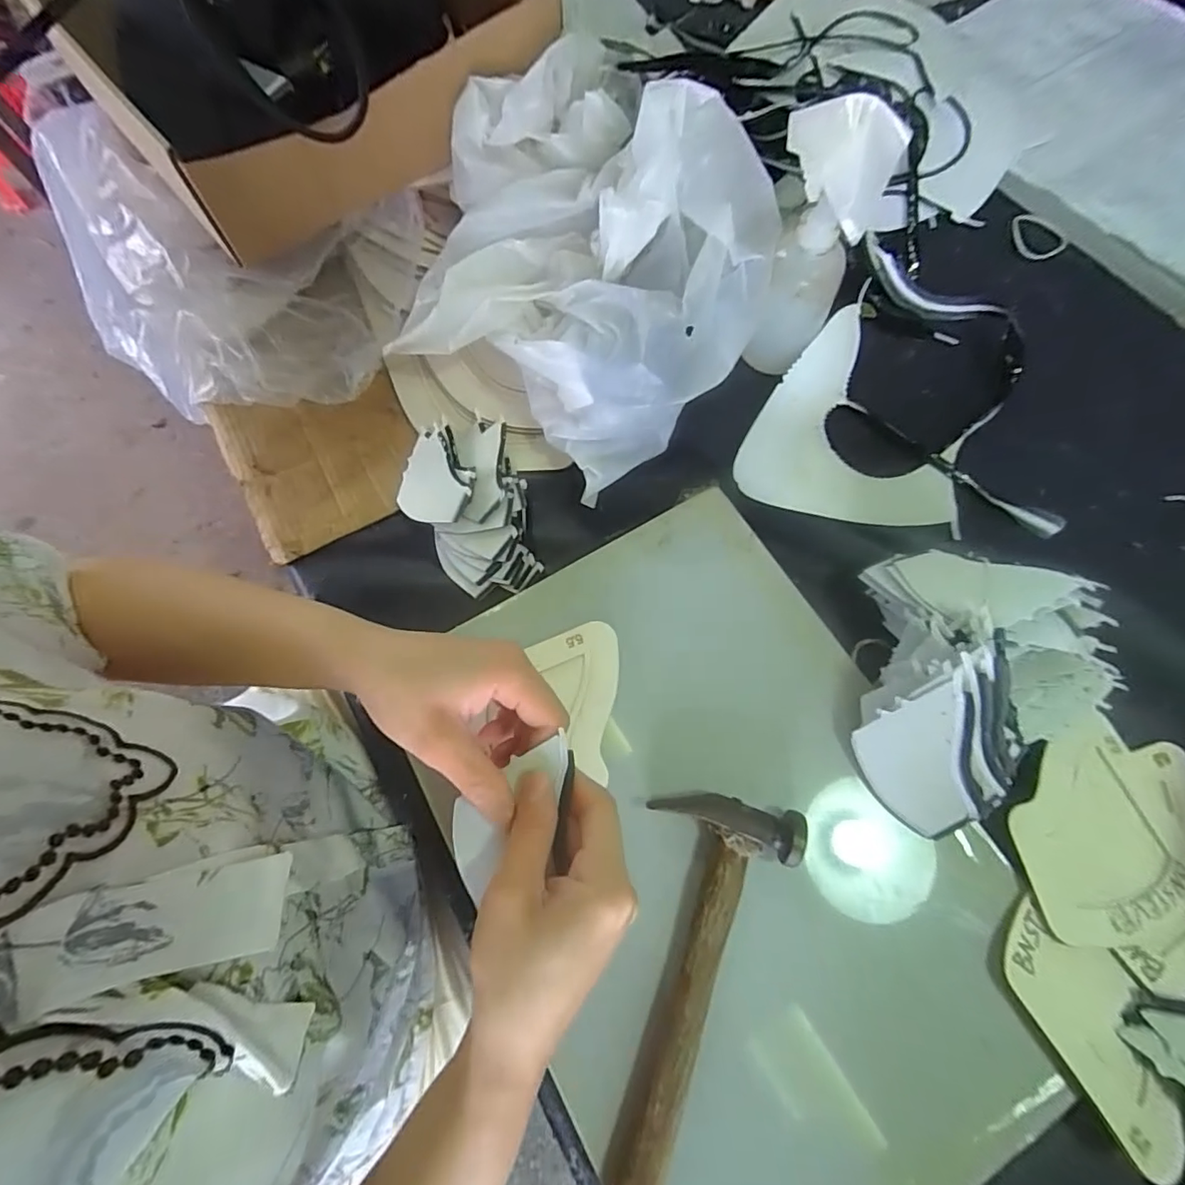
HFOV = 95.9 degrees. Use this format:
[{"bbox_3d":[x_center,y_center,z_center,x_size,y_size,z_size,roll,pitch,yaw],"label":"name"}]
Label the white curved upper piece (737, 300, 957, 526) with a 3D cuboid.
[{"bbox_3d":[0.219,-0.141,0.434,0.166,0.026,0.180,18,73,8],"label":"white curved upper piece"}]

